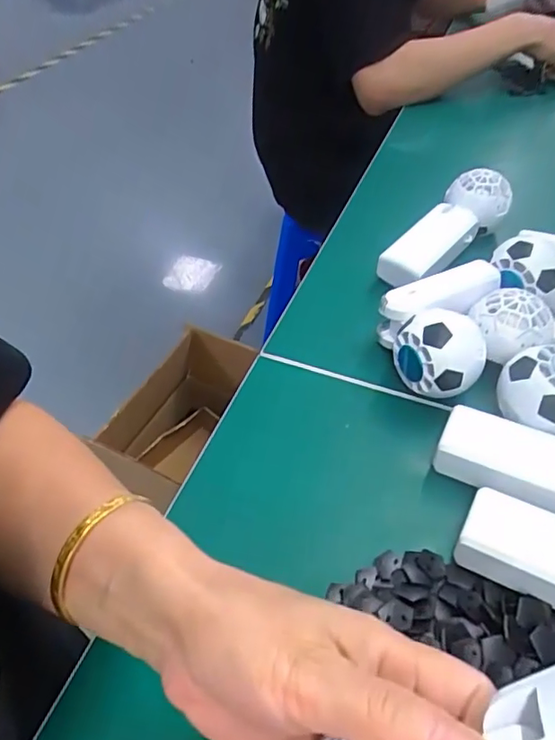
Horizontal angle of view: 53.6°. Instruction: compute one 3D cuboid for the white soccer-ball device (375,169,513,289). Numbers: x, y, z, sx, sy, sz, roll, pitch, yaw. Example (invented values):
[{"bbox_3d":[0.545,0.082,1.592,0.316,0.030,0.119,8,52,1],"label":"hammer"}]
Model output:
[{"bbox_3d":[0.155,-0.133,0.511,0.159,0.051,0.053,-35,57,-29],"label":"white soccer-ball device"}]

